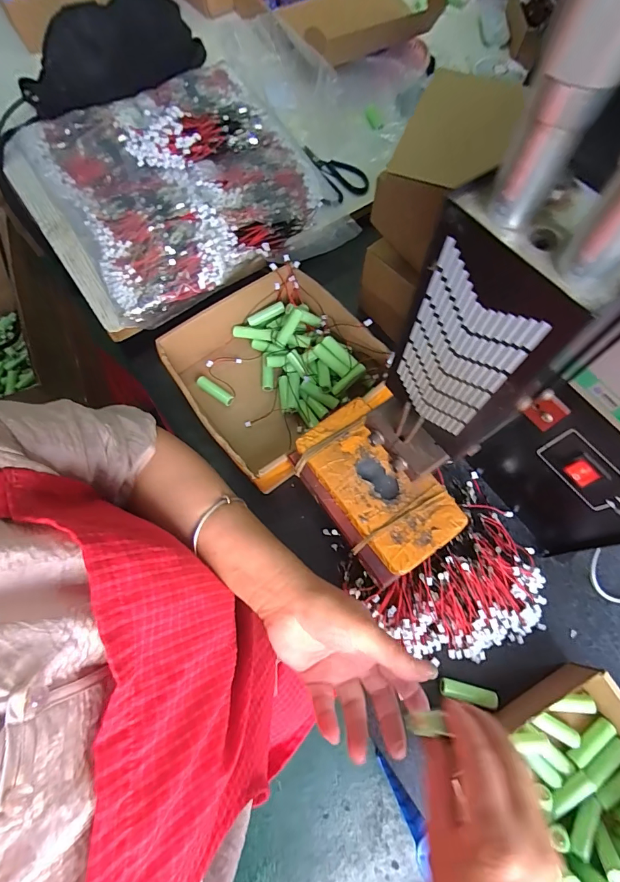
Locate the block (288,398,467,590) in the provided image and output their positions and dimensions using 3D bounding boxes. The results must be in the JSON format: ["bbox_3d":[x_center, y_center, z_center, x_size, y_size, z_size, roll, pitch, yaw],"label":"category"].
[{"bbox_3d":[0.056,0.042,0.363,0.092,0.025,0.149,-33,73,-12],"label":"block"}]

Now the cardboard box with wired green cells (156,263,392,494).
[{"bbox_3d":[-0.037,-0.077,0.465,0.204,0.071,0.198,-38,74,-14],"label":"cardboard box with wired green cells"}]

